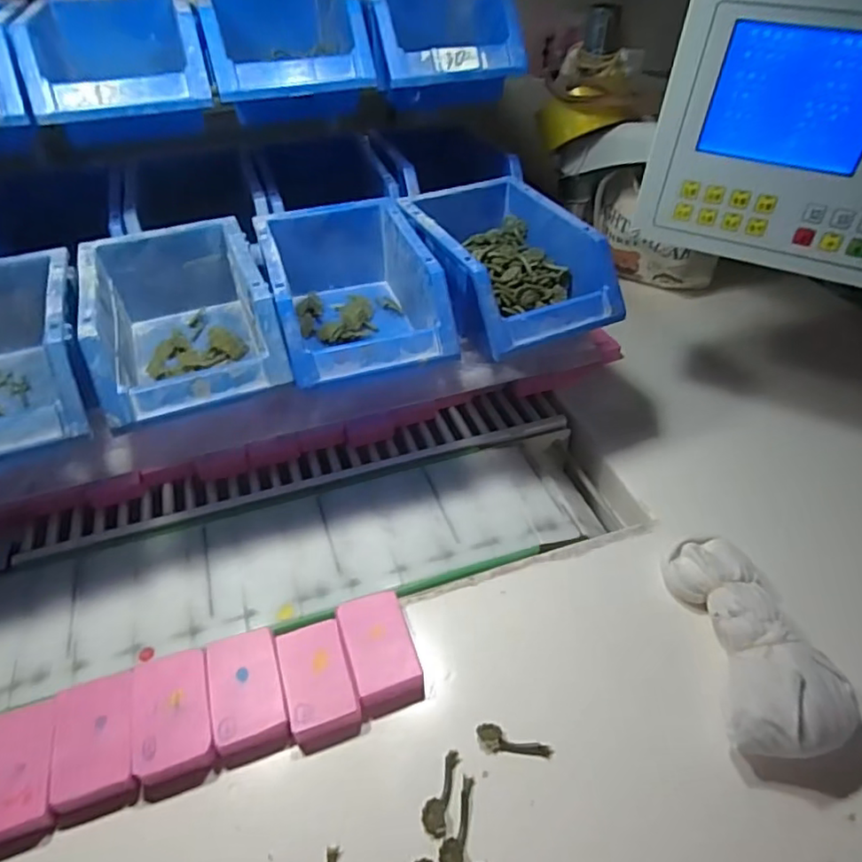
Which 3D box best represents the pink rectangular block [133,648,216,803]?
[{"bbox_3d":[-0.162,0.180,0.374,0.045,0.019,0.081,-15,46,-14],"label":"pink rectangular block"}]

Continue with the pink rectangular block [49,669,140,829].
[{"bbox_3d":[-0.204,0.189,0.363,0.045,0.018,0.078,-15,46,-15],"label":"pink rectangular block"}]

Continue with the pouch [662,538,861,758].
[{"bbox_3d":[0.221,0.137,0.398,0.086,0.049,0.160,-1,44,-1],"label":"pouch"}]

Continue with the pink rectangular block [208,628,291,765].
[{"bbox_3d":[-0.118,0.169,0.384,0.044,0.016,0.075,-14,46,-13],"label":"pink rectangular block"}]

